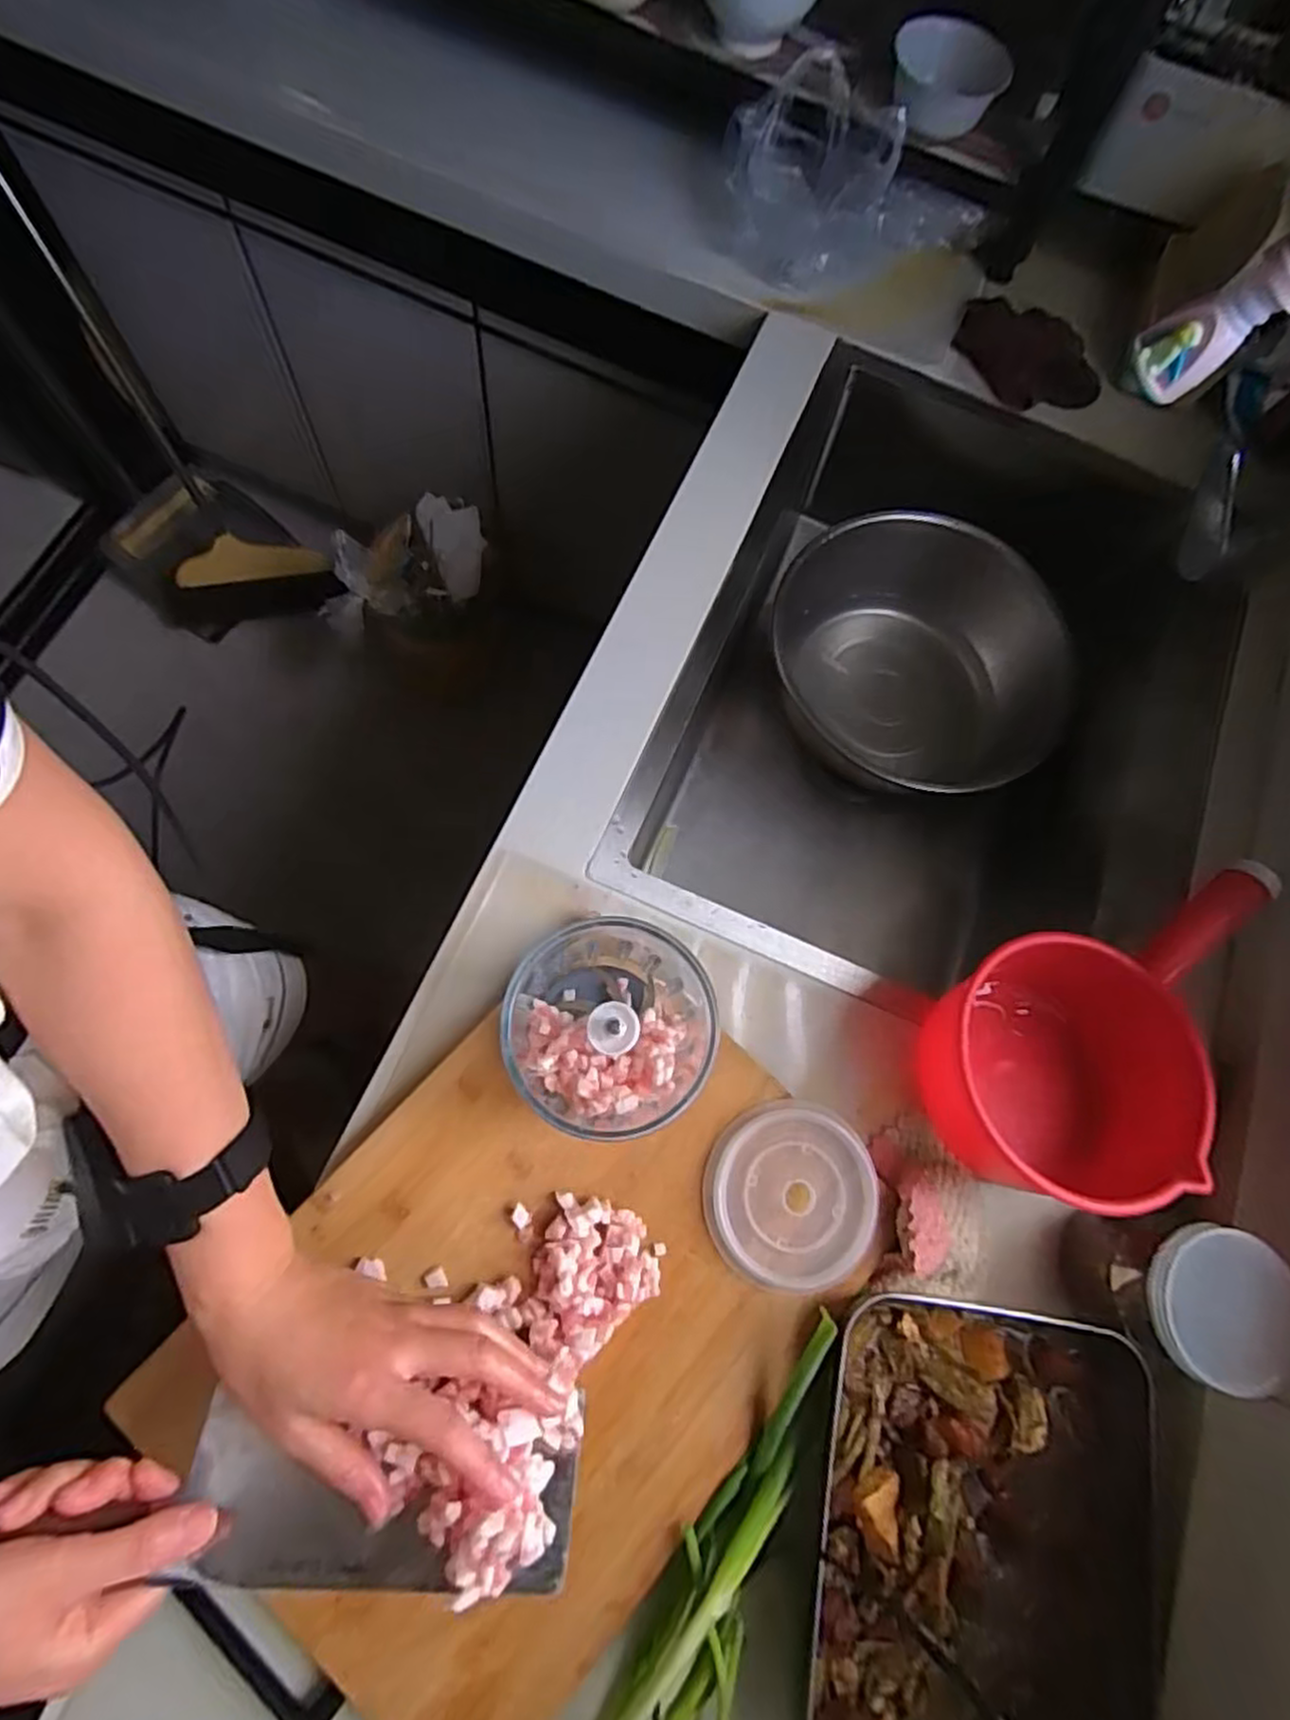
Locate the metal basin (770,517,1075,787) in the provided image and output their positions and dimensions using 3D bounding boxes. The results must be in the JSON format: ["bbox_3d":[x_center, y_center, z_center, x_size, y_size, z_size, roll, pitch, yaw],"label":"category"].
[{"bbox_3d":[0.280,-0.209,0.815,0.319,0.129,0.270,44,74,6],"label":"metal basin"}]

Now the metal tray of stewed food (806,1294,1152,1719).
[{"bbox_3d":[0.200,0.408,0.454,0.194,0.055,0.253,7,74,-5],"label":"metal tray of stewed food"}]

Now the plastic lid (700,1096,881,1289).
[{"bbox_3d":[0.095,0.217,0.491,0.110,0.008,0.111,2,74,-6],"label":"plastic lid"}]

